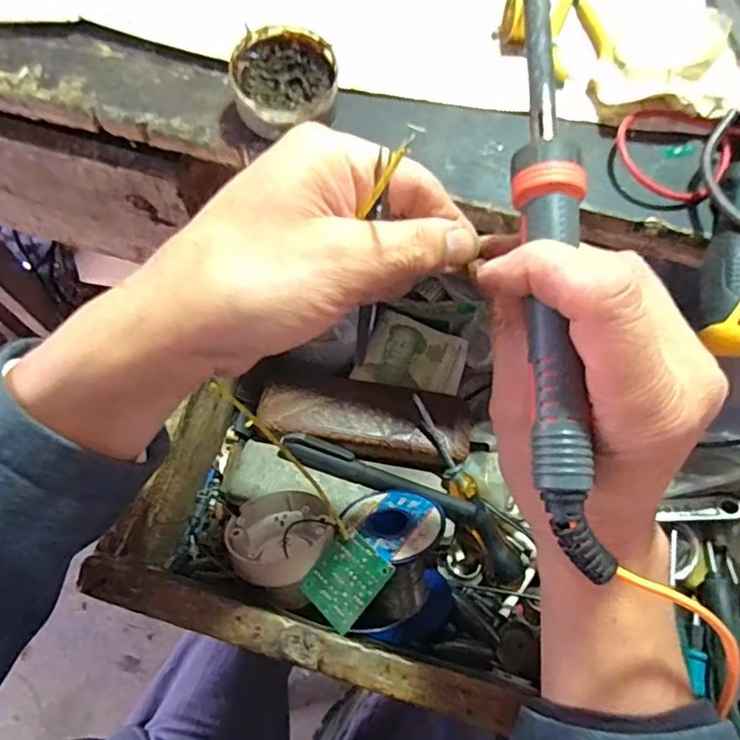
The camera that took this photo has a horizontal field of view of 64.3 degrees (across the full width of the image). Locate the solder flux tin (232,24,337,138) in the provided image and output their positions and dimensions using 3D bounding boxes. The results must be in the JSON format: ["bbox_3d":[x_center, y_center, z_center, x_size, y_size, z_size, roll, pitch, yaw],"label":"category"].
[{"bbox_3d":[-0.044,-0.150,0.308,0.053,0.027,0.053,0,68,-1],"label":"solder flux tin"}]

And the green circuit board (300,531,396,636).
[{"bbox_3d":[-0.013,0.112,0.320,0.040,0.006,0.043,33,79,37],"label":"green circuit board"}]

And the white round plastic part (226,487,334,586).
[{"bbox_3d":[-0.055,0.099,0.354,0.060,0.043,0.058,1,68,-2],"label":"white round plastic part"}]

